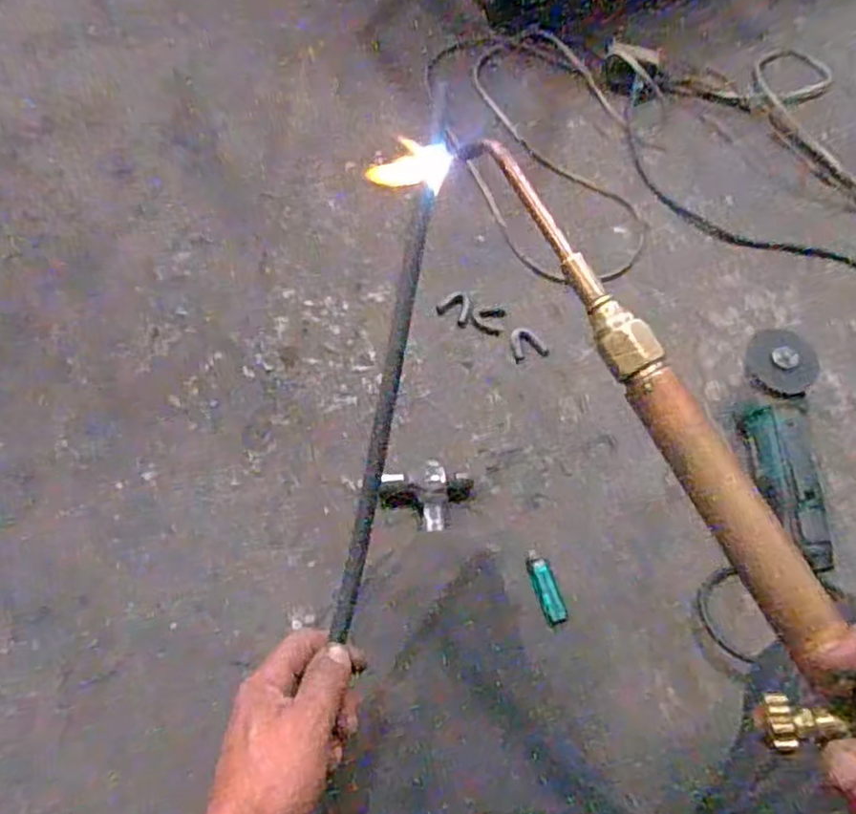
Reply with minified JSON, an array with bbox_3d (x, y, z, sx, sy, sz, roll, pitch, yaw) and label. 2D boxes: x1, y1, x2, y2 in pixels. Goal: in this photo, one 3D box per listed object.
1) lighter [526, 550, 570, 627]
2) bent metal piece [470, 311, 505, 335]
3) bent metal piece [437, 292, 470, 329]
[{"bbox_3d":[0.137,0.208,0.814,0.028,0.008,0.084,-16,67,-8],"label":"lighter"},{"bbox_3d":[0.082,-0.115,0.964,0.048,0.008,0.034,-4,66,-3],"label":"bent metal piece"},{"bbox_3d":[0.040,-0.135,0.962,0.043,0.008,0.042,29,68,11],"label":"bent metal piece"}]

